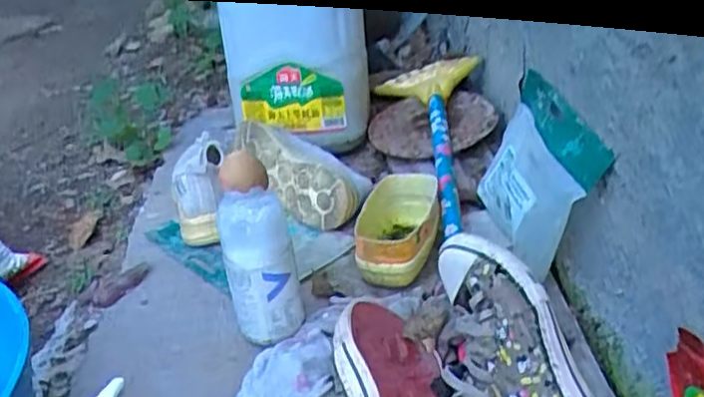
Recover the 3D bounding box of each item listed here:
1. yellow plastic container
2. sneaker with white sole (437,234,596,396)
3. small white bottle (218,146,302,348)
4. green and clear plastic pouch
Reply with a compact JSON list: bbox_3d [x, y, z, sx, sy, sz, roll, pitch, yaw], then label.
[{"bbox_3d":[0.055,0.039,0.794,0.088,0.068,0.152,1,33,8],"label":"yellow plastic container"},{"bbox_3d":[0.120,0.120,0.546,0.078,0.097,0.223,-9,33,-8],"label":"sneaker with white sole"},{"bbox_3d":[-0.090,0.046,0.651,0.065,0.181,0.059,-12,33,-13],"label":"small white bottle"},{"bbox_3d":[0.196,-0.038,0.762,0.028,0.151,0.245,21,22,-12],"label":"green and clear plastic pouch"}]

